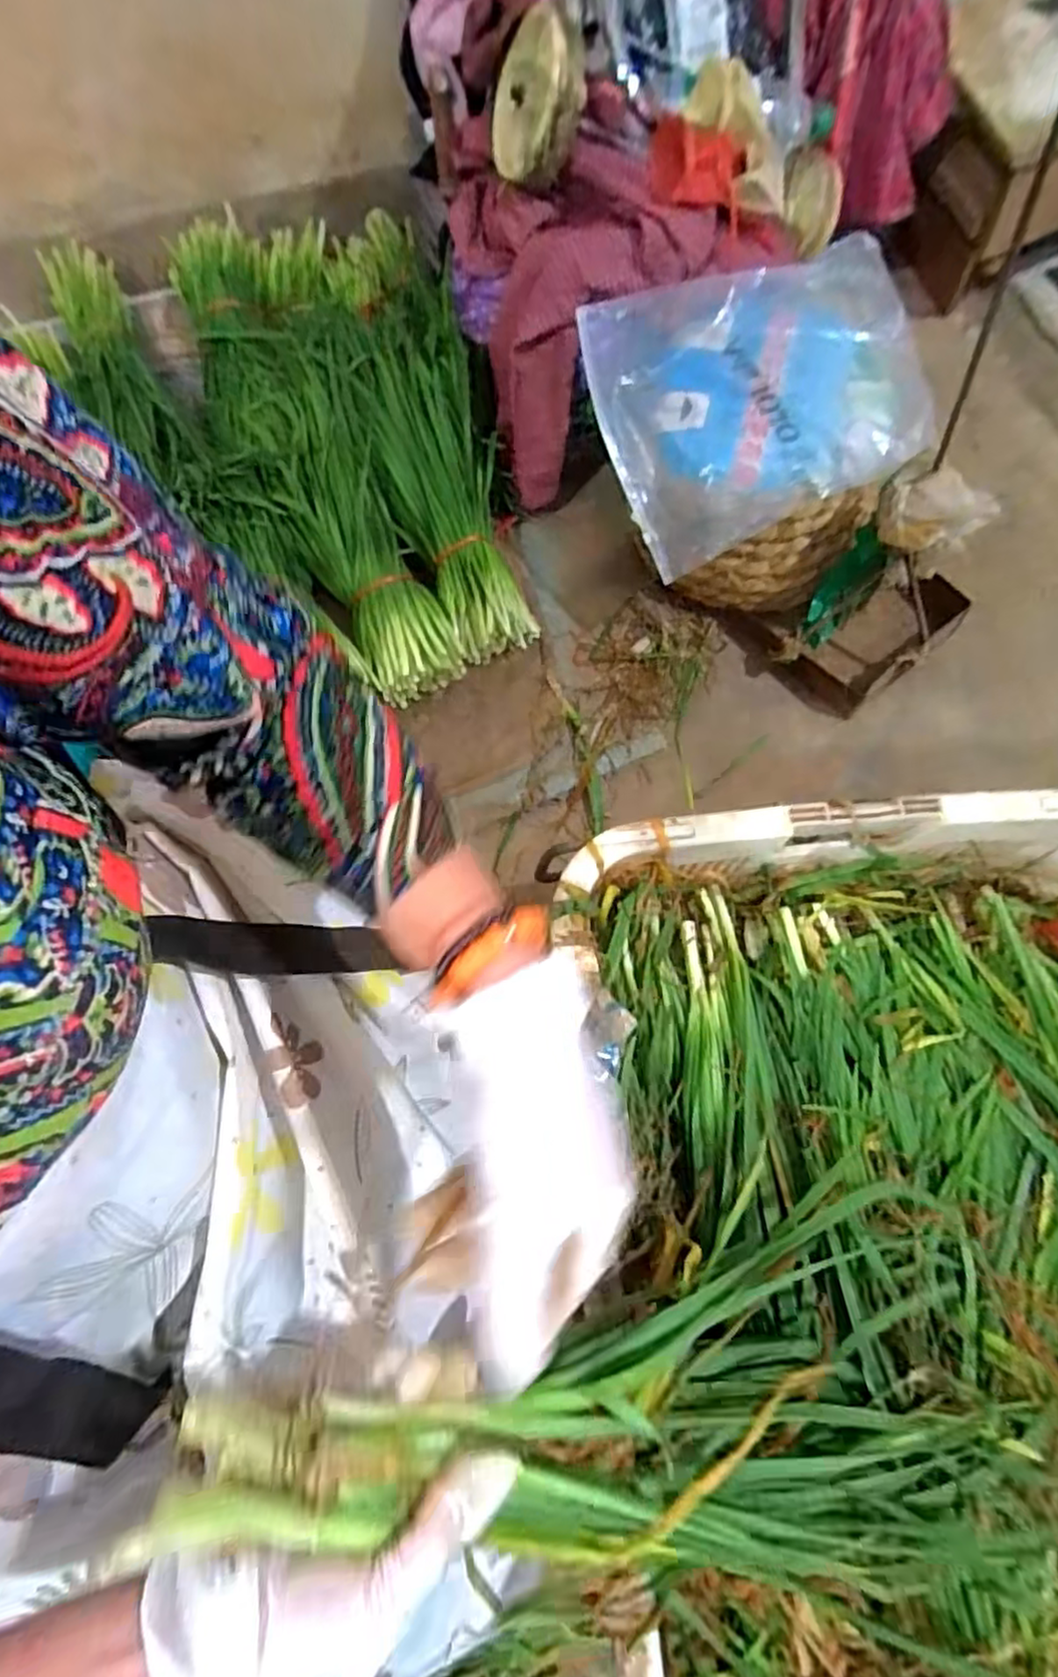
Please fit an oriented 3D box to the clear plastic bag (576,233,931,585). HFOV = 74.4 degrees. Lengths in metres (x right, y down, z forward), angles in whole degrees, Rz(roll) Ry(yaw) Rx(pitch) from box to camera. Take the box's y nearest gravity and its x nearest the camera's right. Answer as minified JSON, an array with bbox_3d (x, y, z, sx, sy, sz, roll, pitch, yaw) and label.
[{"bbox_3d":[0.284,-0.514,0.824,0.402,0.127,0.290,-24,74,-8],"label":"clear plastic bag"}]

